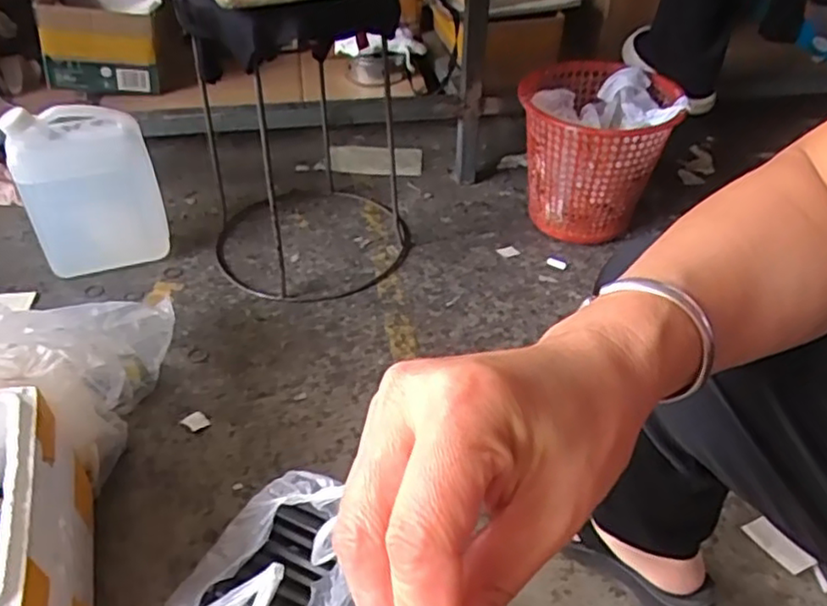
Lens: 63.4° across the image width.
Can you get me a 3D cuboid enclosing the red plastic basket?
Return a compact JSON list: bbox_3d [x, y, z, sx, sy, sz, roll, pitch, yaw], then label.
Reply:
[{"bbox_3d":[0.337,-0.294,1.312,0.284,0.259,0.324,6,41,5],"label":"red plastic basket"}]

